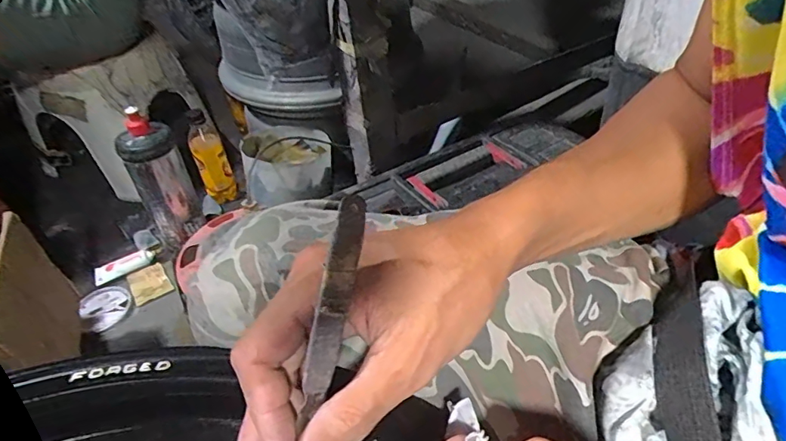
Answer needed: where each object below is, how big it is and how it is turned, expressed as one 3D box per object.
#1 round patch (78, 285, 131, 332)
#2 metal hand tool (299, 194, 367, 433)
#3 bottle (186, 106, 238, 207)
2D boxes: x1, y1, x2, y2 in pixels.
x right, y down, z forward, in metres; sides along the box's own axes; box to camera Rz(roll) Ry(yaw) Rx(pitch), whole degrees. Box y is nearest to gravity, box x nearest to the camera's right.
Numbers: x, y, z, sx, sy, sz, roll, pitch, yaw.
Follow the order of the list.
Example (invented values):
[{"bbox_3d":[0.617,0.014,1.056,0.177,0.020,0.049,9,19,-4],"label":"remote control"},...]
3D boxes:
[{"bbox_3d":[-0.446,0.133,0.766,0.082,0.012,0.068,27,48,33],"label":"round patch"},{"bbox_3d":[-0.030,0.060,0.208,0.009,0.142,0.015,16,10,24],"label":"metal hand tool"},{"bbox_3d":[-0.336,-0.120,0.908,0.057,0.181,0.061,-19,41,-18],"label":"bottle"}]

